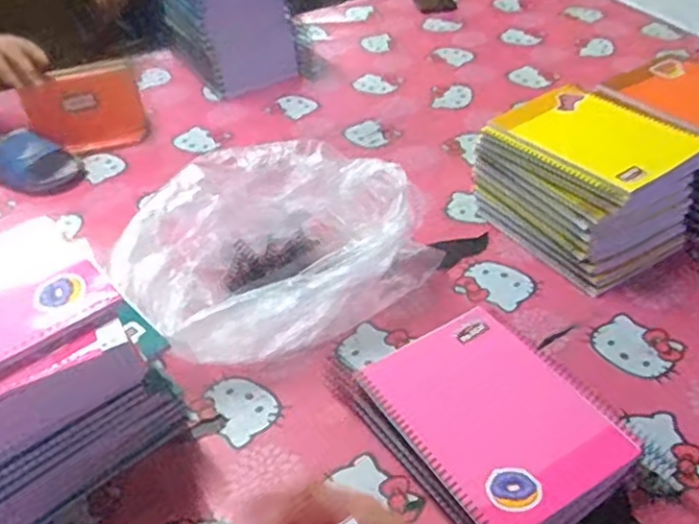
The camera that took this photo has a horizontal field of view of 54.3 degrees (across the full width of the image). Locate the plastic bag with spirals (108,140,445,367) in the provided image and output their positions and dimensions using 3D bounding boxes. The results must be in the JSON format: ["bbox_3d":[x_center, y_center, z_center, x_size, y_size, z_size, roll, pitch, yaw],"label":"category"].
[{"bbox_3d":[-0.081,-0.016,0.732,0.313,0.127,0.203,-20,45,-18],"label":"plastic bag with spirals"}]

